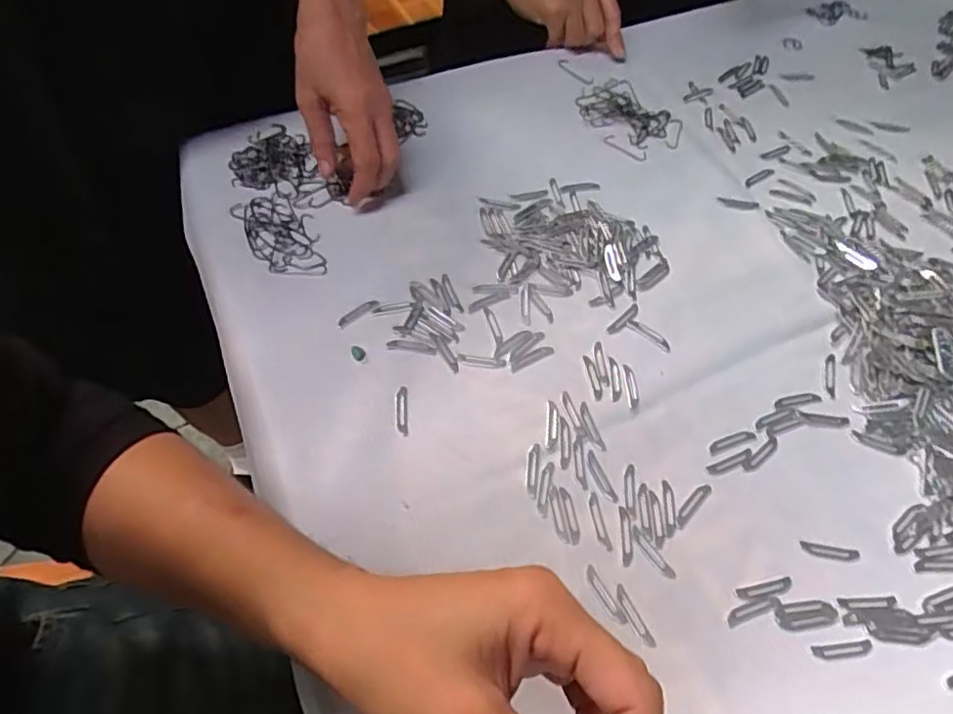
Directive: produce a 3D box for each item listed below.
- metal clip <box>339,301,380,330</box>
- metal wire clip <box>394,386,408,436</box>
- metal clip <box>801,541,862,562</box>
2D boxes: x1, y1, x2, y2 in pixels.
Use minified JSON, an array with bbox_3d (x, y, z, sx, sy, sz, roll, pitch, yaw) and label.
[{"bbox_3d":[-0.086,-0.032,0.460,0.033,0.004,0.010,-30,63,-18],"label":"metal clip"},{"bbox_3d":[-0.050,0.035,0.420,0.008,0.007,0.035,-3,58,-3],"label":"metal wire clip"},{"bbox_3d":[0.205,0.112,0.365,0.033,0.004,0.008,9,58,5],"label":"metal clip"}]

